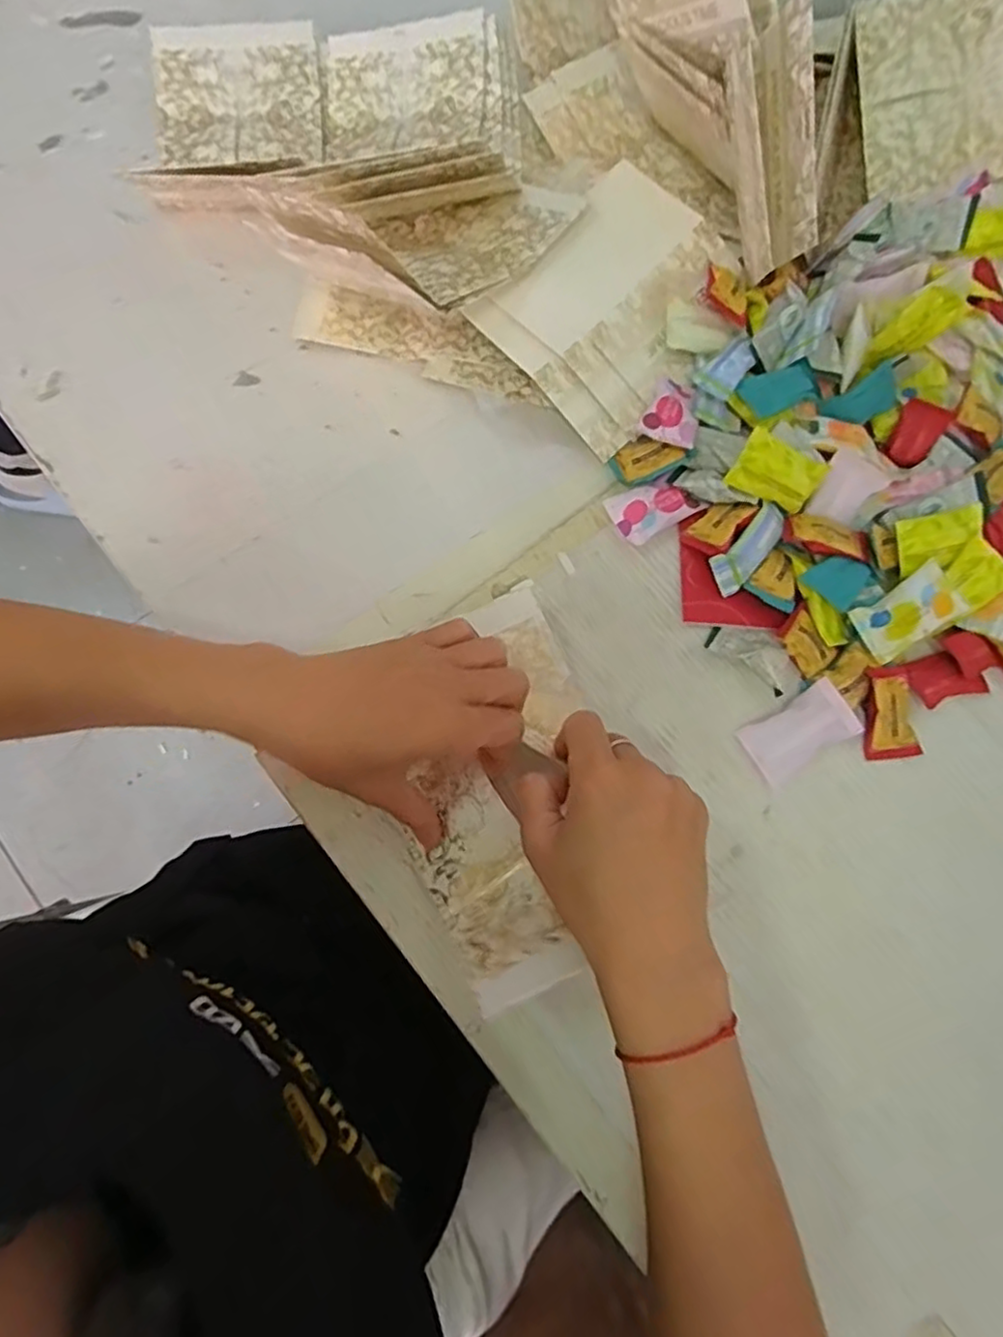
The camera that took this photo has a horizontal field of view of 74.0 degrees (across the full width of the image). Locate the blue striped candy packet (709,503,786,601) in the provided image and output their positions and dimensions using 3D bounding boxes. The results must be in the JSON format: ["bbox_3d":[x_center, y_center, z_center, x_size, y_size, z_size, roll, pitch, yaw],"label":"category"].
[{"bbox_3d":[0.157,-0.075,0.419,0.024,0.020,0.064,44,76,11],"label":"blue striped candy packet"}]

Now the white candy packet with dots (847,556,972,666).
[{"bbox_3d":[0.245,-0.034,0.400,0.060,0.014,0.035,-29,75,-10],"label":"white candy packet with dots"}]

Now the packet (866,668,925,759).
[{"bbox_3d":[0.231,0.027,0.396,0.029,0.011,0.053,-5,92,-3],"label":"packet"}]

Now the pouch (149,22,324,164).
[{"bbox_3d":[-0.205,-0.447,0.517,0.124,0.010,0.106,-2,91,-2],"label":"pouch"}]

